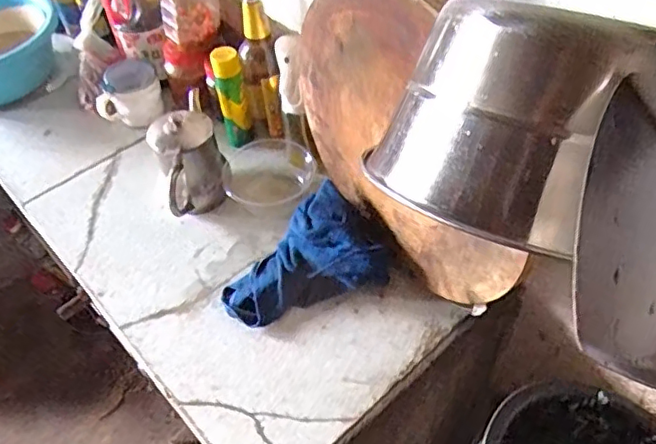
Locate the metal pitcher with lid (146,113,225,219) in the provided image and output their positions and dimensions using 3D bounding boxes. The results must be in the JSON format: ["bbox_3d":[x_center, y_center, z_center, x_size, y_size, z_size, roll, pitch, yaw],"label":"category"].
[{"bbox_3d":[-0.196,-0.084,0.838,0.091,0.112,0.118,-20,51,-10],"label":"metal pitcher with lid"}]

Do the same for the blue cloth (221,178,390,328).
[{"bbox_3d":[-0.037,0.053,0.753,0.197,0.086,0.149,-34,55,-21],"label":"blue cloth"}]

